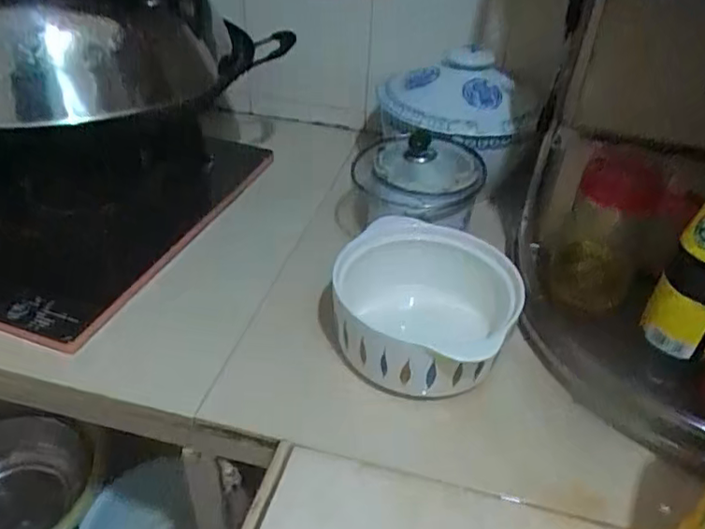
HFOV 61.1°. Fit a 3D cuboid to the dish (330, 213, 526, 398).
[{"bbox_3d":[0.065,0.040,0.564,0.155,0.084,0.171,6,37,5],"label":"dish"}]

